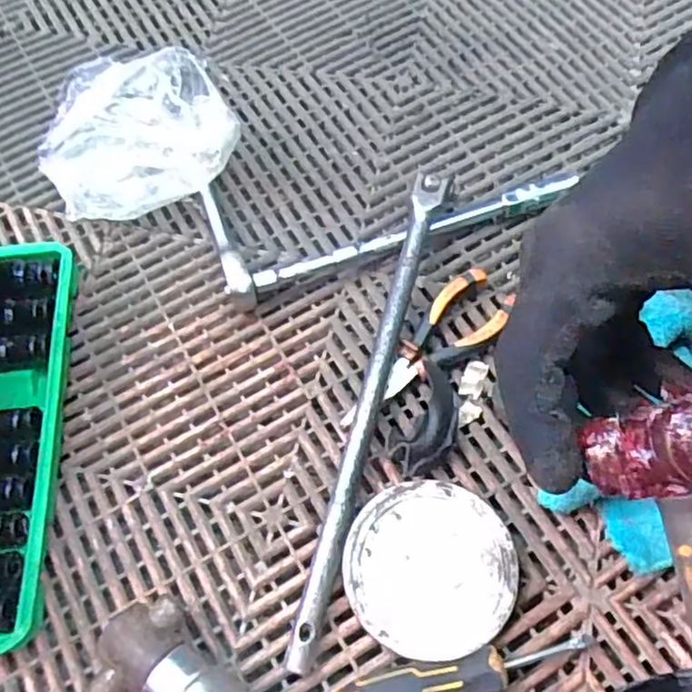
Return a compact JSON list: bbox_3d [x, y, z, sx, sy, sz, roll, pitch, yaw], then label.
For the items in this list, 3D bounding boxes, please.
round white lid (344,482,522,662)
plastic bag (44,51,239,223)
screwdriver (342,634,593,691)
[{"bbox_3d":[0.051,0.136,0.411,0.100,0.017,0.099,4,64,5],"label":"round white lid"},{"bbox_3d":[-0.175,-0.174,0.543,0.154,0.085,0.131,-23,64,-8],"label":"plastic bag"},{"bbox_3d":[0.067,0.188,0.372,0.150,0.035,0.029,-13,63,-3],"label":"screwdriver"}]

